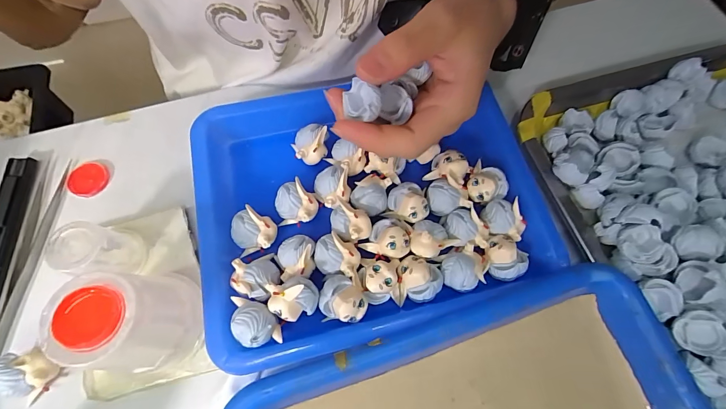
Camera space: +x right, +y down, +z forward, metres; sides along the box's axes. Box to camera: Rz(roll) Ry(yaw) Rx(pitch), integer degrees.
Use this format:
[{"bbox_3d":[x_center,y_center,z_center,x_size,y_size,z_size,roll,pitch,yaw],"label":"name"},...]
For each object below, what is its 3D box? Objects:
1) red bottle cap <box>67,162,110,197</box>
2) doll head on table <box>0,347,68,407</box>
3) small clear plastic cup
[{"bbox_3d":[-0.194,-0.018,0.243,0.027,0.004,0.025,1,68,-3],"label":"red bottle cap"},{"bbox_3d":[-0.184,0.091,0.189,0.022,0.023,0.024,-37,74,-16],"label":"doll head on table"},{"bbox_3d":[-0.151,0.026,0.199,0.029,0.037,0.031,1,68,-3],"label":"small clear plastic cup"}]

